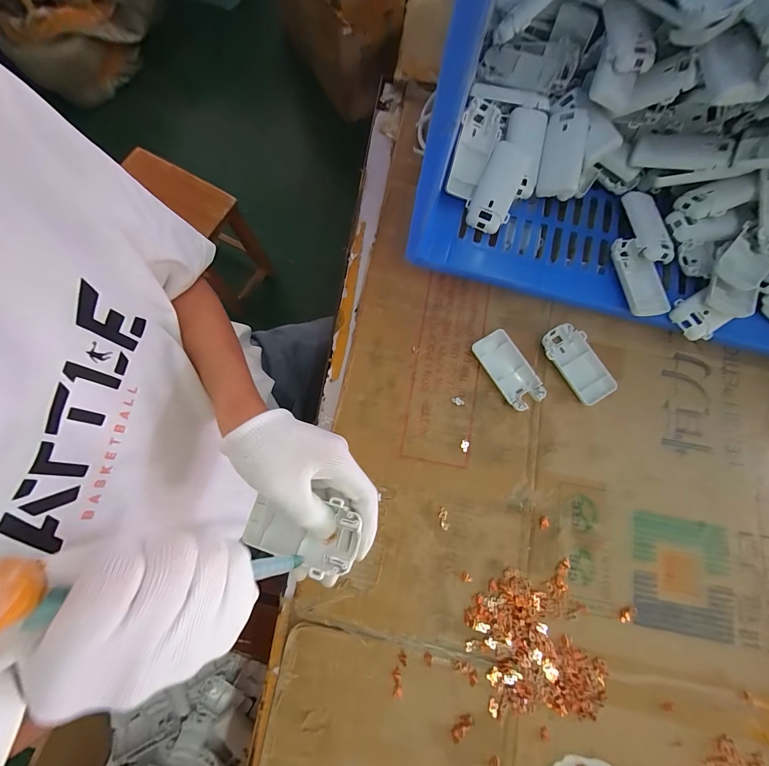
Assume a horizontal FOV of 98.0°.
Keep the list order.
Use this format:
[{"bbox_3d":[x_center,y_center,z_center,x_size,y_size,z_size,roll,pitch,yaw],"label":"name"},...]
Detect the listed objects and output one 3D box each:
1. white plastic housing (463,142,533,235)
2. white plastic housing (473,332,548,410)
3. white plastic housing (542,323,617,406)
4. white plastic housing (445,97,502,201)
[{"bbox_3d":[0.134,-0.231,0.400,0.047,0.015,0.098,24,96,6],"label":"white plastic housing"},{"bbox_3d":[0.148,-0.014,0.401,0.043,0.018,0.094,-30,78,-7],"label":"white plastic housing"},{"bbox_3d":[0.231,-0.023,0.400,0.048,0.017,0.096,-34,78,-8],"label":"white plastic housing"},{"bbox_3d":[0.103,-0.269,0.389,0.040,0.033,0.096,21,110,5],"label":"white plastic housing"}]

